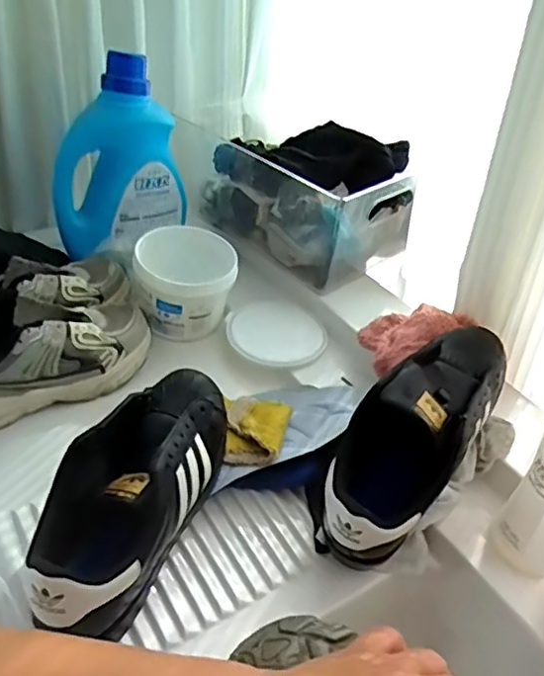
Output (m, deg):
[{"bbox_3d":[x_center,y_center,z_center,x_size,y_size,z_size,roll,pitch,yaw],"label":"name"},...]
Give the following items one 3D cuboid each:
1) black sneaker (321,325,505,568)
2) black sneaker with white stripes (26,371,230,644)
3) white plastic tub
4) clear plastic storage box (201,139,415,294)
[{"bbox_3d":[0.135,0.081,0.552,0.095,0.119,0.266,29,58,25],"label":"black sneaker"},{"bbox_3d":[-0.109,0.127,0.515,0.090,0.109,0.254,18,41,14],"label":"black sneaker with white stripes"},{"bbox_3d":[-0.111,-0.069,0.753,0.122,0.087,0.119,4,40,-3],"label":"white plastic tub"},{"bbox_3d":[0.033,-0.194,0.828,0.156,0.120,0.269,-27,50,-33],"label":"clear plastic storage box"}]

